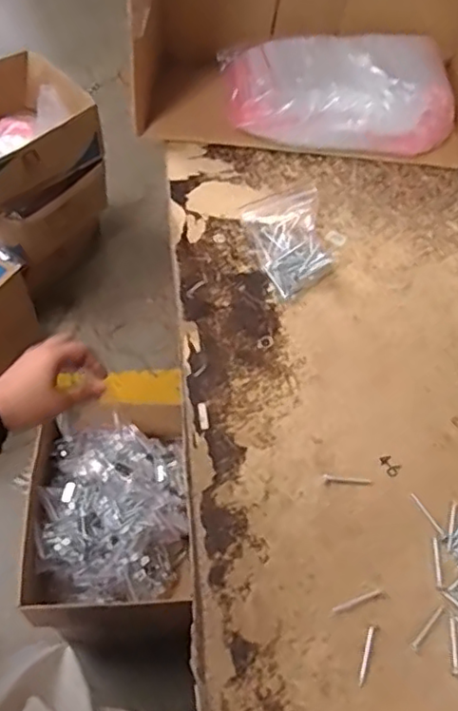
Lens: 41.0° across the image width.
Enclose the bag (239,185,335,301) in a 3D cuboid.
[{"bbox_3d":[0.050,-0.094,0.498,0.052,0.033,0.091,-12,60,-13],"label":"bag"}]

